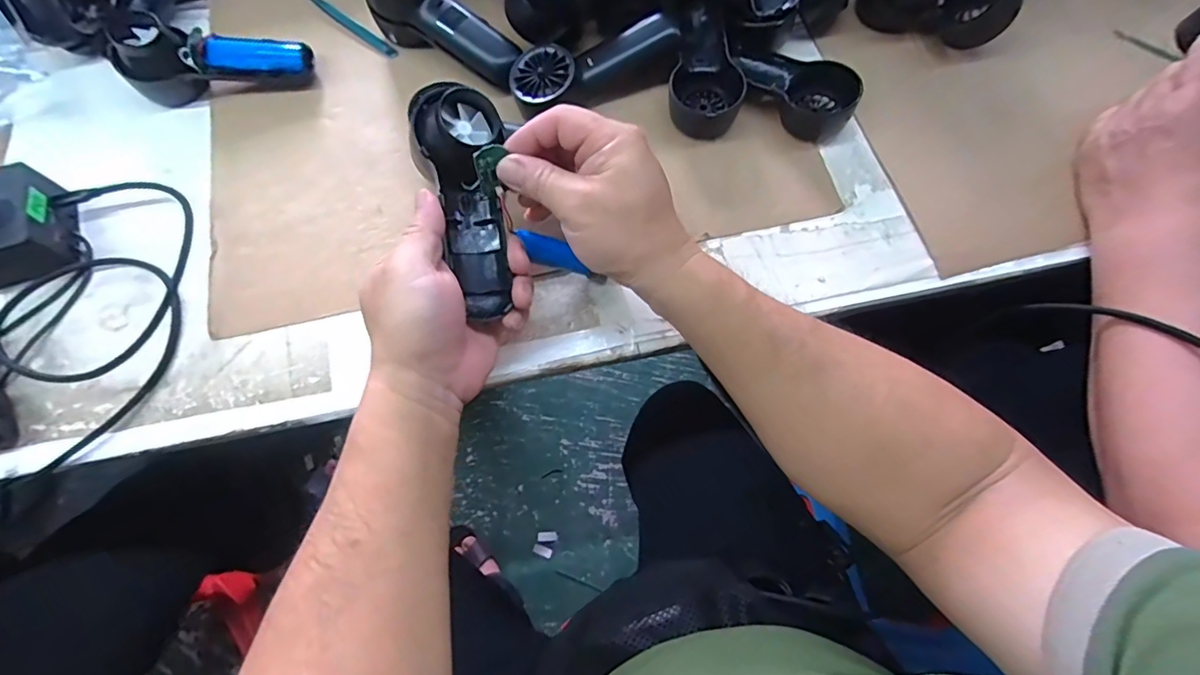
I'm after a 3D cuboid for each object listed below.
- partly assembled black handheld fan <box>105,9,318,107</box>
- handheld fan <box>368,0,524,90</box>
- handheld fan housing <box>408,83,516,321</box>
[{"bbox_3d":[-0.328,-0.239,0.446,0.147,0.049,0.054,-6,70,-3],"label":"partly assembled black handheld fan"},{"bbox_3d":[-0.131,-0.276,0.448,0.146,0.069,0.058,32,73,10],"label":"handheld fan"},{"bbox_3d":[-0.085,-0.088,0.341,0.053,0.028,0.145,-11,97,-5],"label":"handheld fan housing"}]

